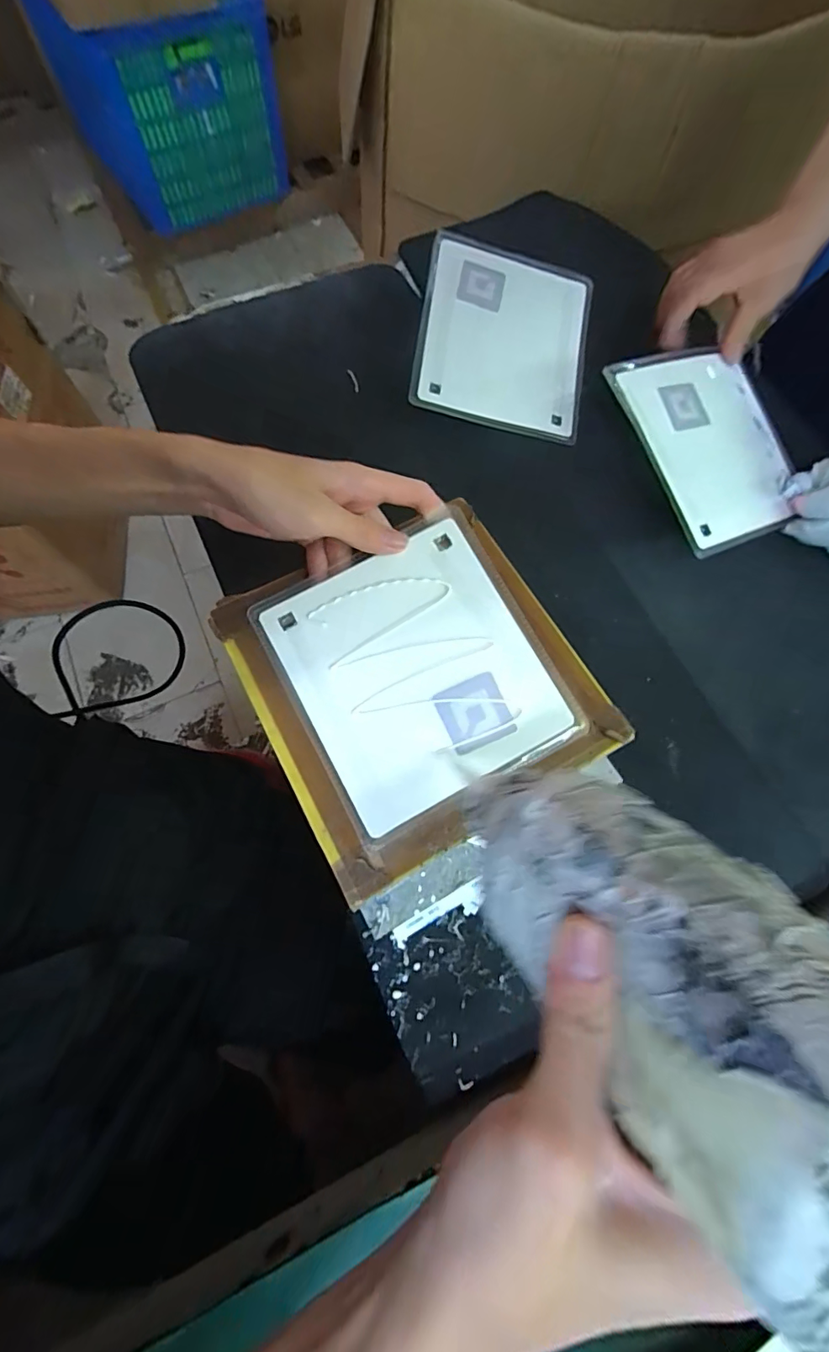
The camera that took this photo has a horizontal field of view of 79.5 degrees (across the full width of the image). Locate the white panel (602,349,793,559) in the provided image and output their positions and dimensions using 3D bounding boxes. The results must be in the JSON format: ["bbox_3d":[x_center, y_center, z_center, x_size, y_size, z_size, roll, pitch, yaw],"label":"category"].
[{"bbox_3d":[0.251,-0.197,0.421,0.144,0.010,0.170,-24,86,-18],"label":"white panel"}]

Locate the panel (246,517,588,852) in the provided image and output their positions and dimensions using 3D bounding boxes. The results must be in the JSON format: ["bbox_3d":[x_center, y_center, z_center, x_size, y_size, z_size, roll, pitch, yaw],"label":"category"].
[{"bbox_3d":[0.000,-0.004,0.311,0.152,0.020,0.169,-29,73,-10],"label":"panel"}]

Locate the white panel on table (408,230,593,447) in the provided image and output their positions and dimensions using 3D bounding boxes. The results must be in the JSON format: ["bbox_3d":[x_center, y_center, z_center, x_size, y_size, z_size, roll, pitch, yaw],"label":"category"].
[{"bbox_3d":[0.084,-0.311,0.455,0.157,0.016,0.171,11,83,-8],"label":"white panel on table"}]

